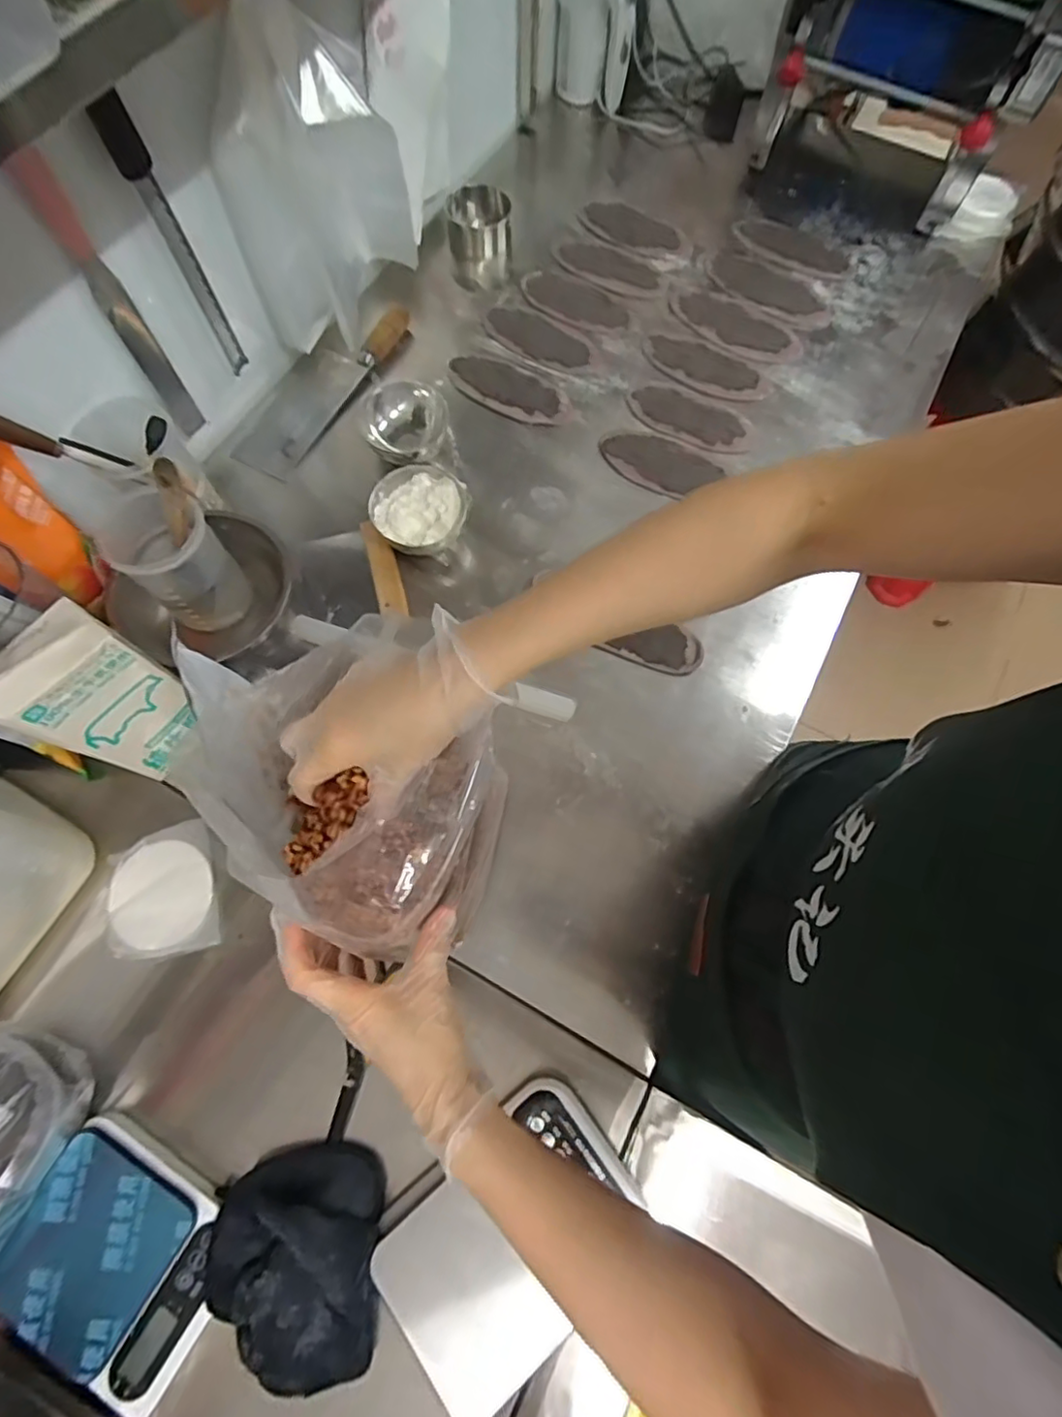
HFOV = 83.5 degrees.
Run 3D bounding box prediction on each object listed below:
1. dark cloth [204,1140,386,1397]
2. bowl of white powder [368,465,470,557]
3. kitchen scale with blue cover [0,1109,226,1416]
[{"bbox_3d":[-0.188,0.444,0.466,0.133,0.051,0.155,-3,70,-2],"label":"dark cloth"},{"bbox_3d":[-0.134,-0.233,0.719,0.105,0.050,0.115,0,70,-1],"label":"bowl of white powder"},{"bbox_3d":[-0.327,0.435,0.469,0.165,0.031,0.133,29,72,9],"label":"kitchen scale with blue cover"}]

